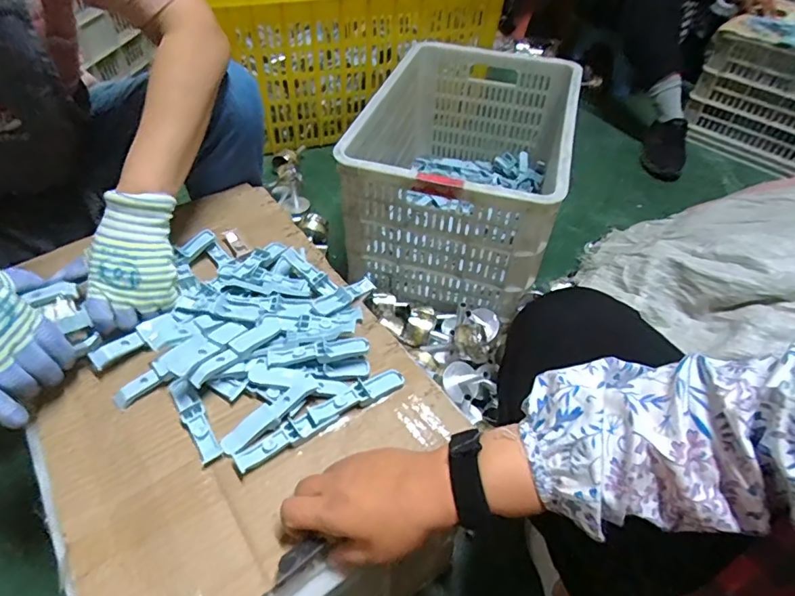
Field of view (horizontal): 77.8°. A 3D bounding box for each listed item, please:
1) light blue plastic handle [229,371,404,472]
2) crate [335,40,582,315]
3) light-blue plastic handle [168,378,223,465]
[{"bbox_3d":[-0.068,0.111,0.462,0.169,0.017,0.024,-28,54,-25],"label":"light blue plastic handle"},{"bbox_3d":[0.128,-0.265,1.001,0.375,0.287,0.543,13,48,10],"label":"crate"},{"bbox_3d":[-0.189,0.111,0.458,0.022,0.009,0.094,-26,54,-24],"label":"light-blue plastic handle"}]

